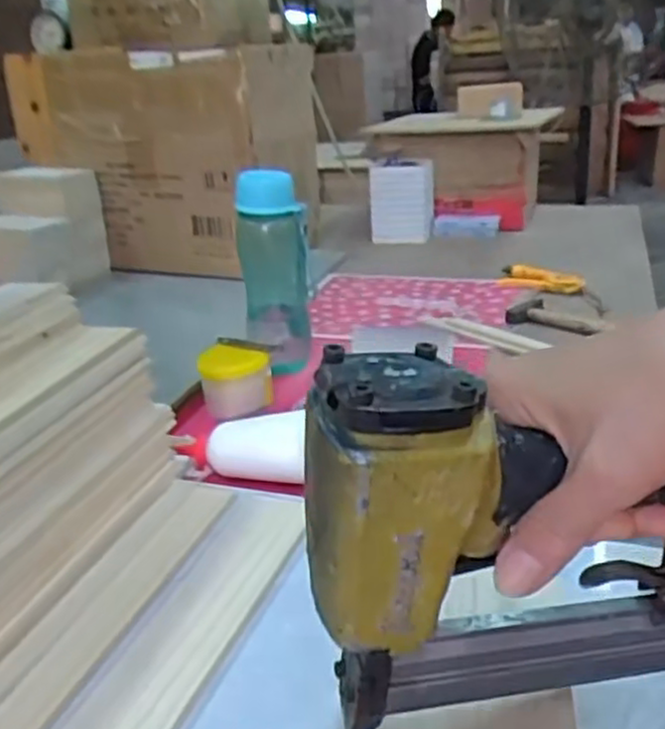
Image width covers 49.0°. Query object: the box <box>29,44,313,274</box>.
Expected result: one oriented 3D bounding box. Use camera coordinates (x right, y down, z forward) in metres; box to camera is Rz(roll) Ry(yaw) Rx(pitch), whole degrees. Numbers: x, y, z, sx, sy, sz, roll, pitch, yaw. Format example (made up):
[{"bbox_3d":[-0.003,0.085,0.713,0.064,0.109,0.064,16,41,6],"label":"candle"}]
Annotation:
[{"bbox_3d":[-0.263,-0.368,1.297,0.450,0.356,0.285,8,25,22],"label":"box"}]

